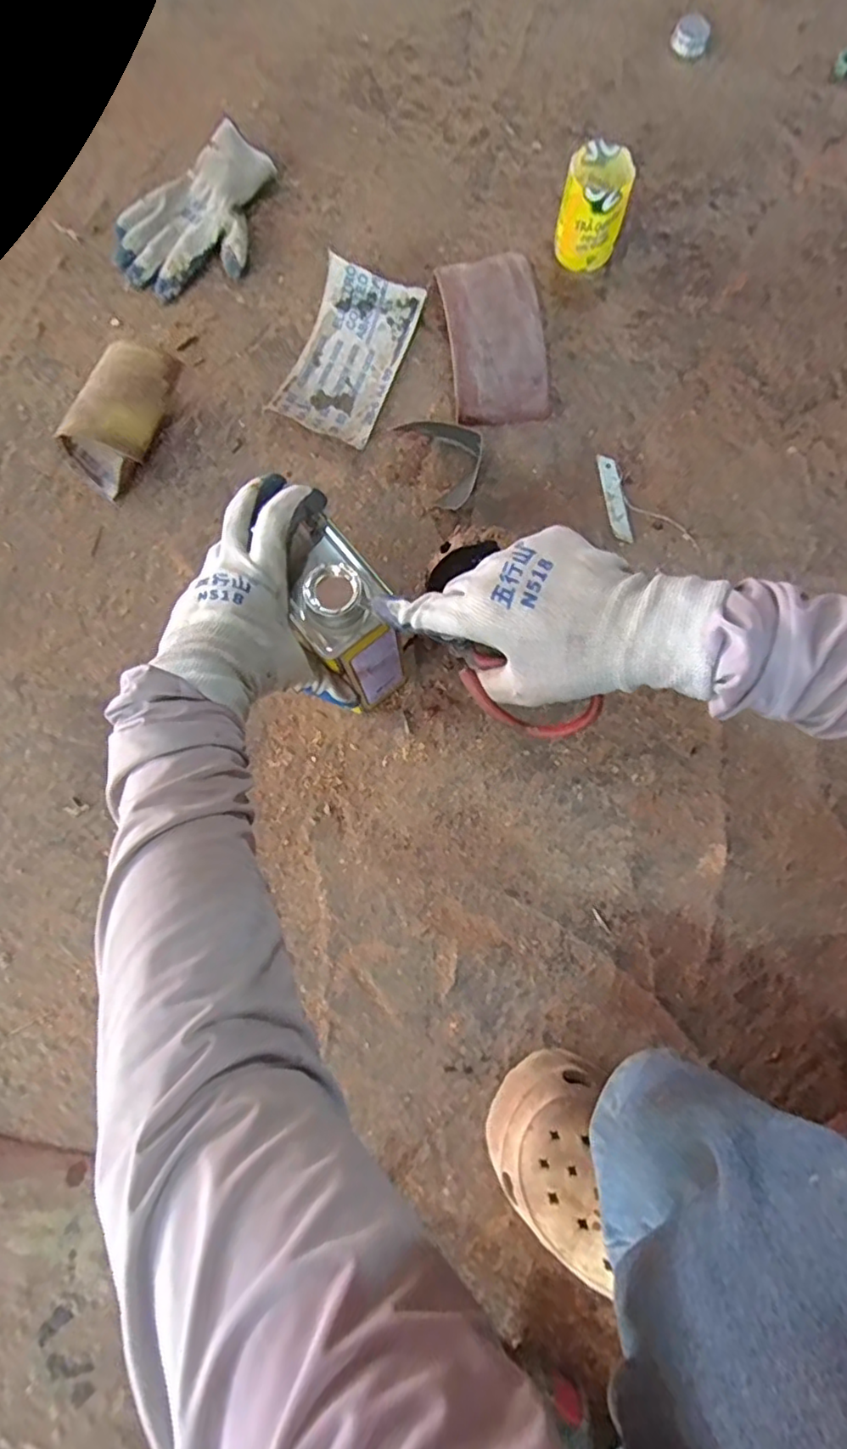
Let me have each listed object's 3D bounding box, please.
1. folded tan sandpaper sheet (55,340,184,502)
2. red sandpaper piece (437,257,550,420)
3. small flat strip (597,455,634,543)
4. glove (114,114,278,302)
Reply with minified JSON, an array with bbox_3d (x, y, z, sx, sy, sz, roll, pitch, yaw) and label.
[{"bbox_3d":[-0.284,-0.297,0.592,0.063,0.067,0.138,37,81,7],"label":"folded tan sandpaper sheet"},{"bbox_3d":[0.071,-0.394,0.625,0.095,0.039,0.182,-8,78,-1],"label":"red sandpaper piece"},{"bbox_3d":[0.188,-0.223,0.607,0.018,0.004,0.096,-8,78,-1],"label":"small flat strip"},{"bbox_3d":[-0.236,-0.539,0.662,0.194,0.033,0.133,-44,81,-8],"label":"glove"}]

